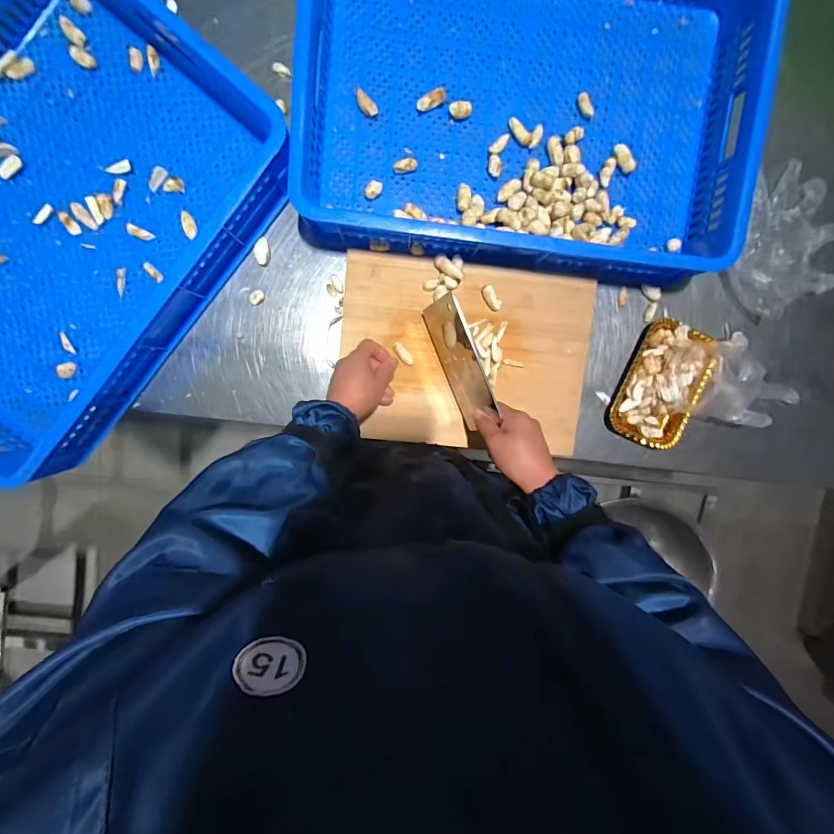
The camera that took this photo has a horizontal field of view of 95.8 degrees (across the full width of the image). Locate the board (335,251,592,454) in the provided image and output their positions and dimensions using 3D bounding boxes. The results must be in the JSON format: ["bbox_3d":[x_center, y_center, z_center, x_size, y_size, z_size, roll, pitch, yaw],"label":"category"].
[{"bbox_3d":[0.075,-0.092,0.577,0.376,0.024,0.271,5,94,-4],"label":"board"}]

